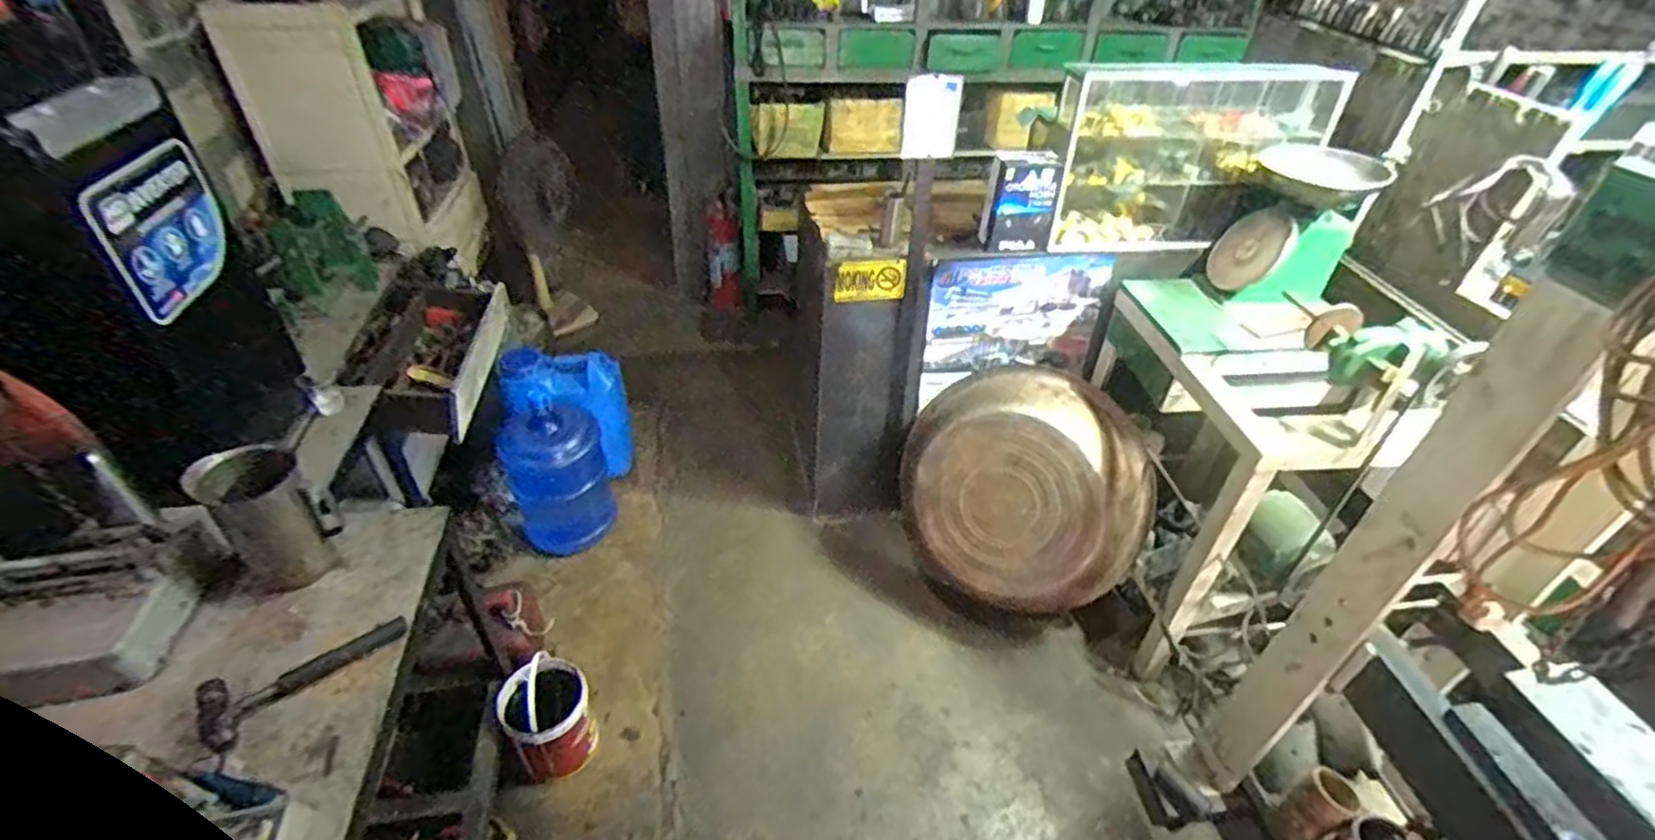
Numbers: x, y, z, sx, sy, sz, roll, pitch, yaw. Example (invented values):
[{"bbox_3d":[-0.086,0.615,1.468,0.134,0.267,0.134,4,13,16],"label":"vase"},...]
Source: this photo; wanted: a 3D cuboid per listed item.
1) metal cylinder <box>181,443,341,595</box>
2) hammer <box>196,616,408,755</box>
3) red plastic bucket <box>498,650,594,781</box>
[{"bbox_3d":[-0.810,0.142,1.046,0.129,0.207,0.100,-26,47,-30],"label":"metal cylinder"},{"bbox_3d":[-0.733,0.341,1.004,0.109,0.029,0.246,29,46,29],"label":"hammer"},{"bbox_3d":[-0.592,0.623,1.532,0.168,0.213,0.177,1,39,-1],"label":"red plastic bucket"}]

